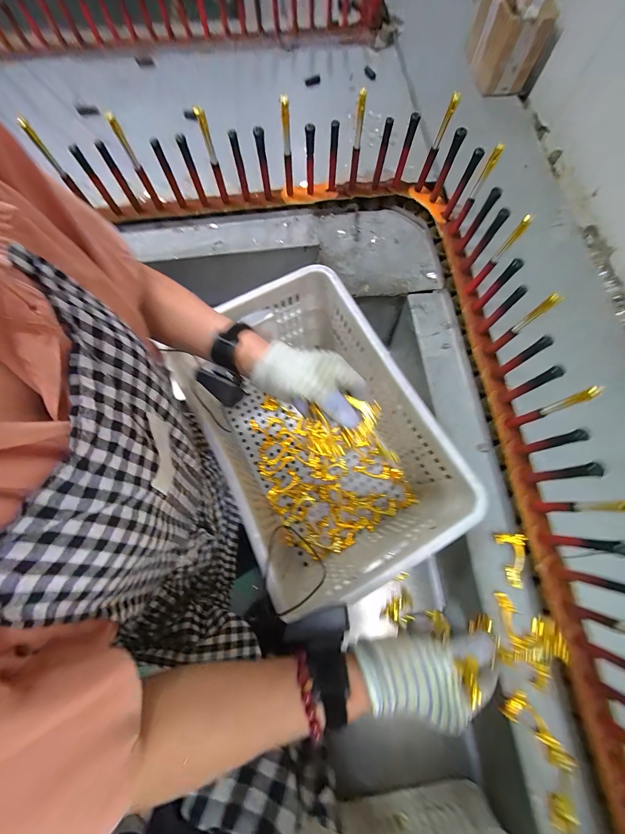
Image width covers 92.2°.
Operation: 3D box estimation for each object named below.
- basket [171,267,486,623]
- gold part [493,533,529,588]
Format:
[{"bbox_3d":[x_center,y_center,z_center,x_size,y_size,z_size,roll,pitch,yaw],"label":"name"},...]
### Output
[{"bbox_3d":[-0.002,0.032,0.619,0.338,0.292,0.526,-28,75,-10],"label":"basket"},{"bbox_3d":[0.349,0.249,0.522,0.049,0.015,0.085,1,72,-1],"label":"gold part"}]

